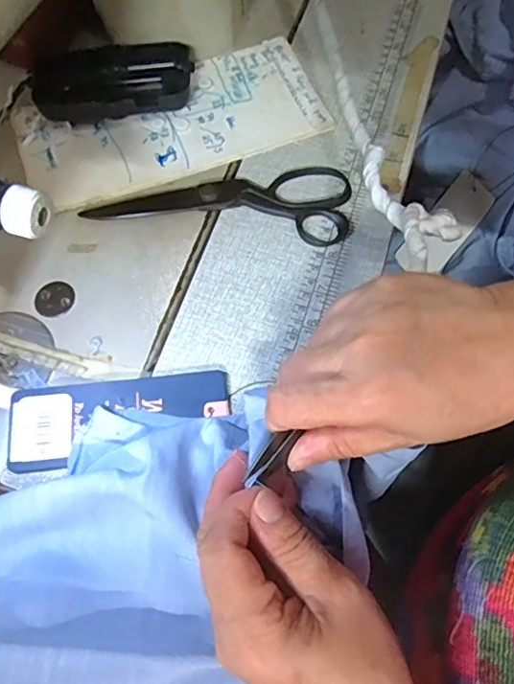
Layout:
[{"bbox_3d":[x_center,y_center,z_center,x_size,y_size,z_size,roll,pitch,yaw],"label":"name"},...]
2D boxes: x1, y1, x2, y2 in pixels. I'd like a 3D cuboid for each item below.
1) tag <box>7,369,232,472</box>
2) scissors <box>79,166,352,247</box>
[{"bbox_3d":[-0.076,0.041,0.301,0.121,0.006,0.044,-8,66,-3],"label":"tag"},{"bbox_3d":[-0.023,-0.100,0.360,0.167,0.008,0.060,8,66,4],"label":"scissors"}]

